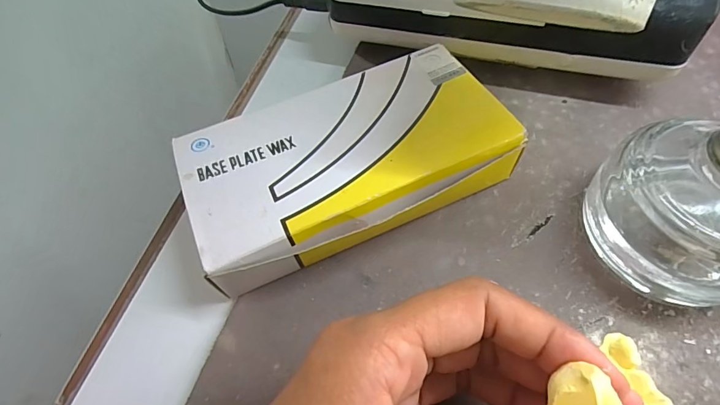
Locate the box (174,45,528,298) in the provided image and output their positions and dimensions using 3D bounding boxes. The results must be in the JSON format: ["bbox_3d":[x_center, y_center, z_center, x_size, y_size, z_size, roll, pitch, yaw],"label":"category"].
[{"bbox_3d":[-0.005,-0.019,0.197,0.146,0.035,0.085,-23,59,-10],"label":"box"}]

